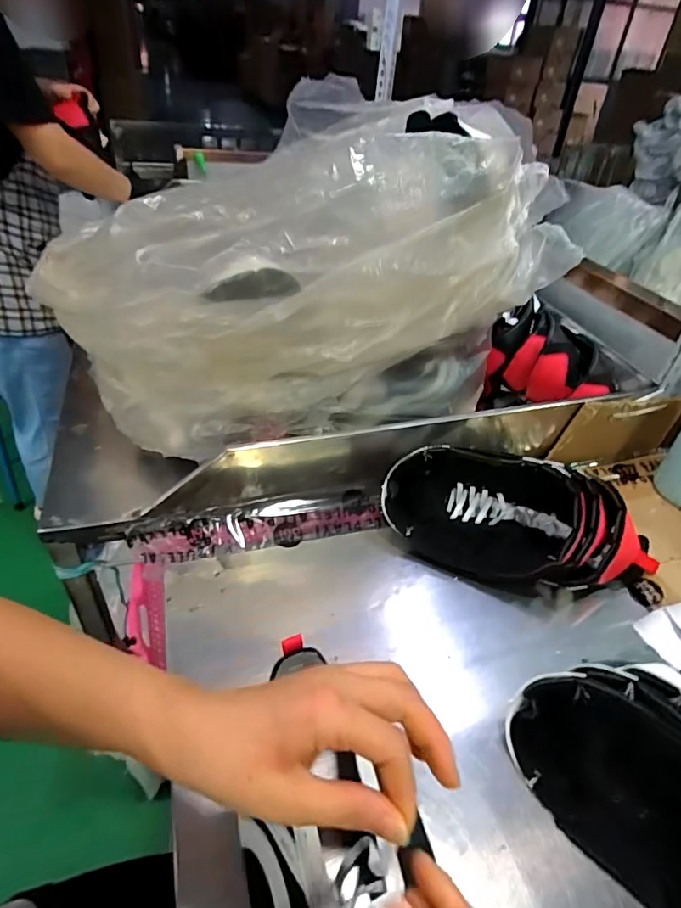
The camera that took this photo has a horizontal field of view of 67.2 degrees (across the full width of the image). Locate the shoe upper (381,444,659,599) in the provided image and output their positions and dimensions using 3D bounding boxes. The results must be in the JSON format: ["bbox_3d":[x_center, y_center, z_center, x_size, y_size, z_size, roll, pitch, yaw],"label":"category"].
[{"bbox_3d":[0.198,0.072,0.564,0.298,0.116,0.112,6,38,0],"label":"shoe upper"}]

